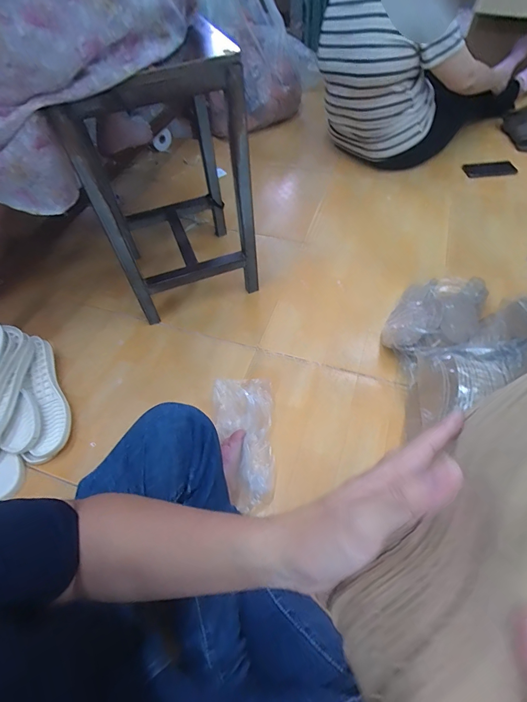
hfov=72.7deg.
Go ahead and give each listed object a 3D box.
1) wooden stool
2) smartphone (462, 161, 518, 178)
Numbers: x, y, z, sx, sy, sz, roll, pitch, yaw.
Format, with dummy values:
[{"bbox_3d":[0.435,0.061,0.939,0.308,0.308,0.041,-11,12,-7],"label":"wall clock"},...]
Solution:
[{"bbox_3d":[-0.206,-0.346,0.776,0.293,0.486,0.293,-21,56,-11],"label":"wooden stool"},{"bbox_3d":[0.753,-0.607,1.197,0.156,0.008,0.083,-1,55,3],"label":"smartphone"}]

